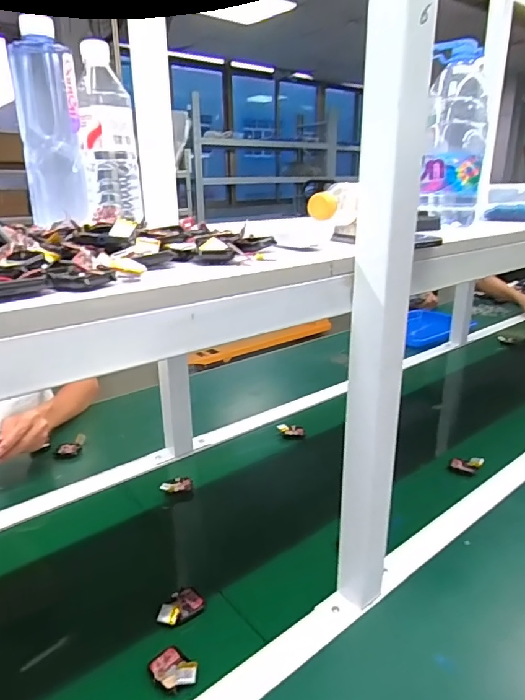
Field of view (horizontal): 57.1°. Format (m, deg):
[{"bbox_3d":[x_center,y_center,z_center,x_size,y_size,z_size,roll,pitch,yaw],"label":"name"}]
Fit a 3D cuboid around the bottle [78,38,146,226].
[{"bbox_3d":[-0.189,-0.265,0.594,0.063,0.201,0.079,-4,20,-10],"label":"bottle"}]

